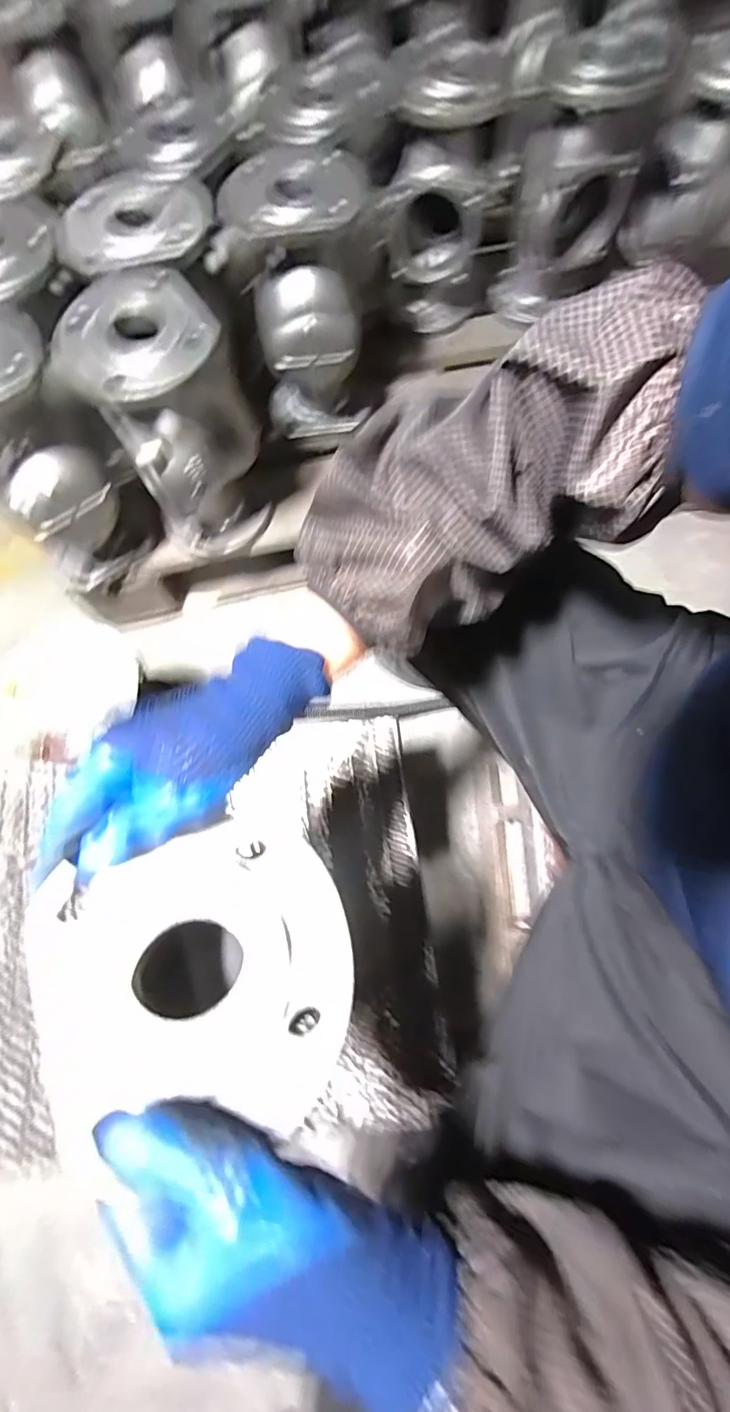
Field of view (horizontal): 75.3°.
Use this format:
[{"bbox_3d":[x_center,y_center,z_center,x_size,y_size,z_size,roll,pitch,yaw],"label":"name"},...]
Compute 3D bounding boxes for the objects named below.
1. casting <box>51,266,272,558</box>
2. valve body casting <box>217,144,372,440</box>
[{"bbox_3d":[-0.227,-0.335,0.603,0.149,0.277,0.157,0,71,1],"label":"casting"},{"bbox_3d":[-0.079,-0.550,0.668,0.164,0.281,0.174,-7,72,-2],"label":"valve body casting"}]

